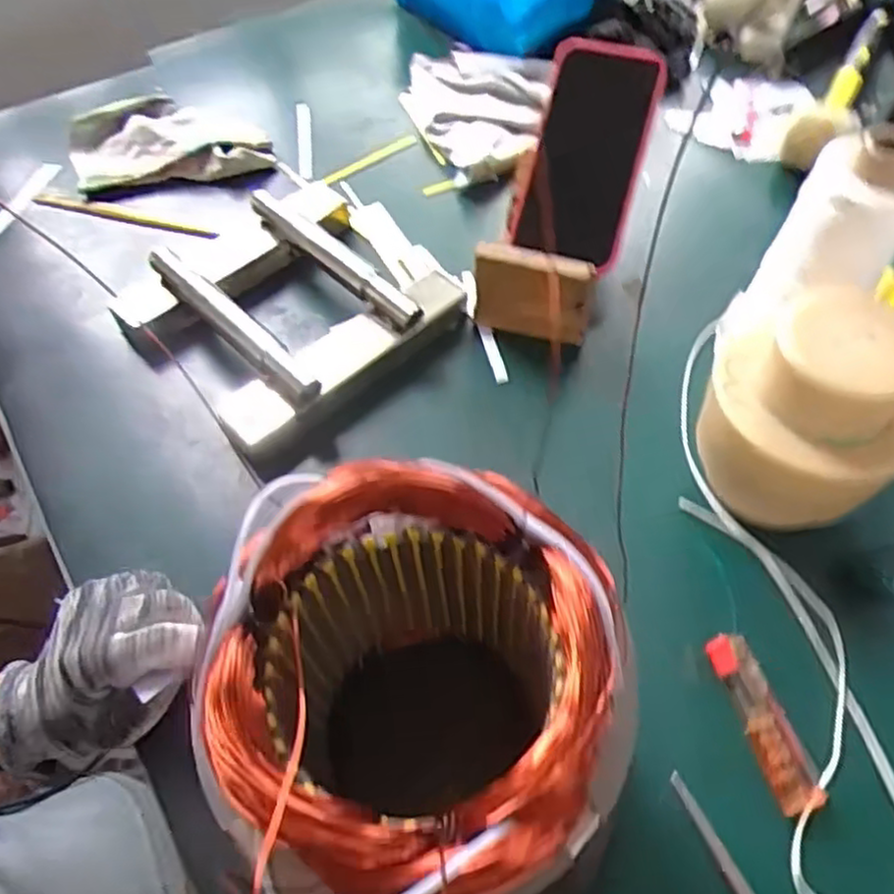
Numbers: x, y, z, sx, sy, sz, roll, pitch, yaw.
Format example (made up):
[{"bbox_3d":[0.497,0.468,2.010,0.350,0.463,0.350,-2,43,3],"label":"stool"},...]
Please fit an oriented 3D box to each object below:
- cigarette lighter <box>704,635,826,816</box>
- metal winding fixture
[{"bbox_3d":[0.165,0.142,0.381,0.022,0.010,0.087,-14,57,-9],"label":"cigarette lighter"},{"bbox_3d":[-0.112,-0.106,0.530,0.193,0.042,0.181,-39,63,-23],"label":"metal winding fixture"}]

